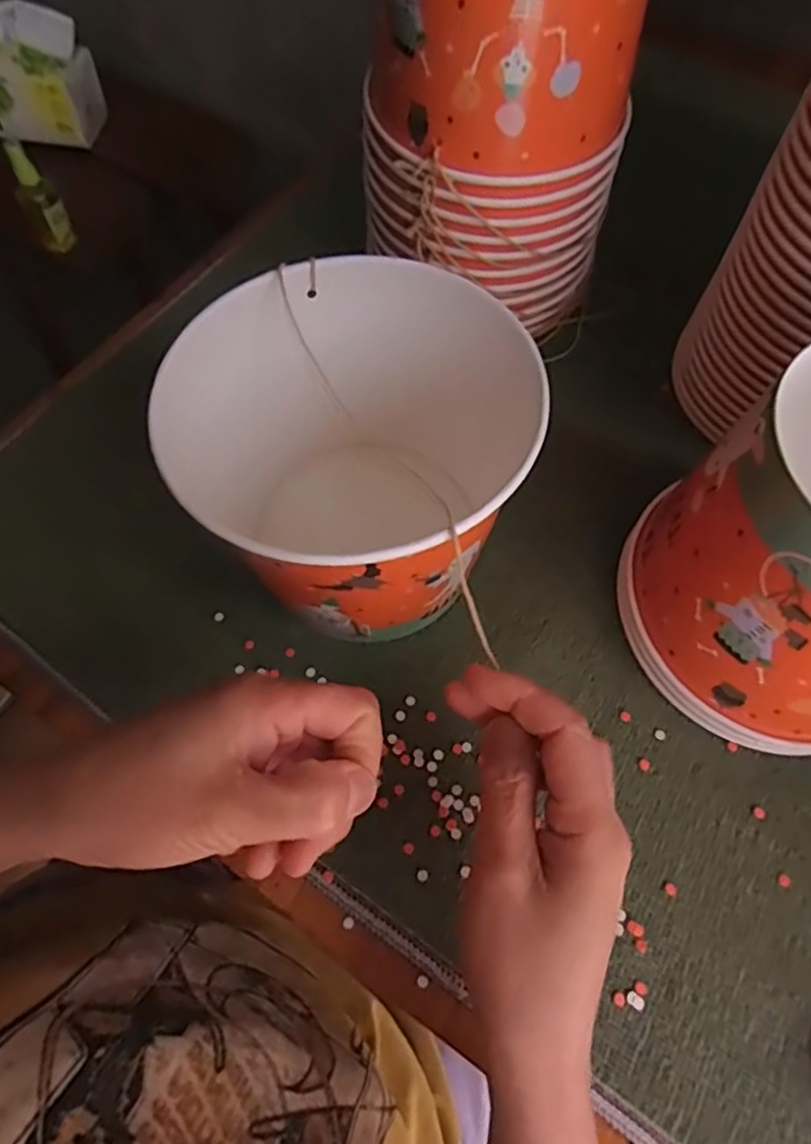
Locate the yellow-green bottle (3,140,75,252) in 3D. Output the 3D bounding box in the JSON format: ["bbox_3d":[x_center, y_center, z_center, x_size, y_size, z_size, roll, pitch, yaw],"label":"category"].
[{"bbox_3d":[-0.431,-0.437,0.769,0.033,0.118,0.040,33,69,14],"label":"yellow-green bottle"}]

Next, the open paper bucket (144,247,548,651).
[{"bbox_3d":[-0.021,-0.052,0.340,0.158,0.135,0.152,0,65,-1],"label":"open paper bucket"}]

